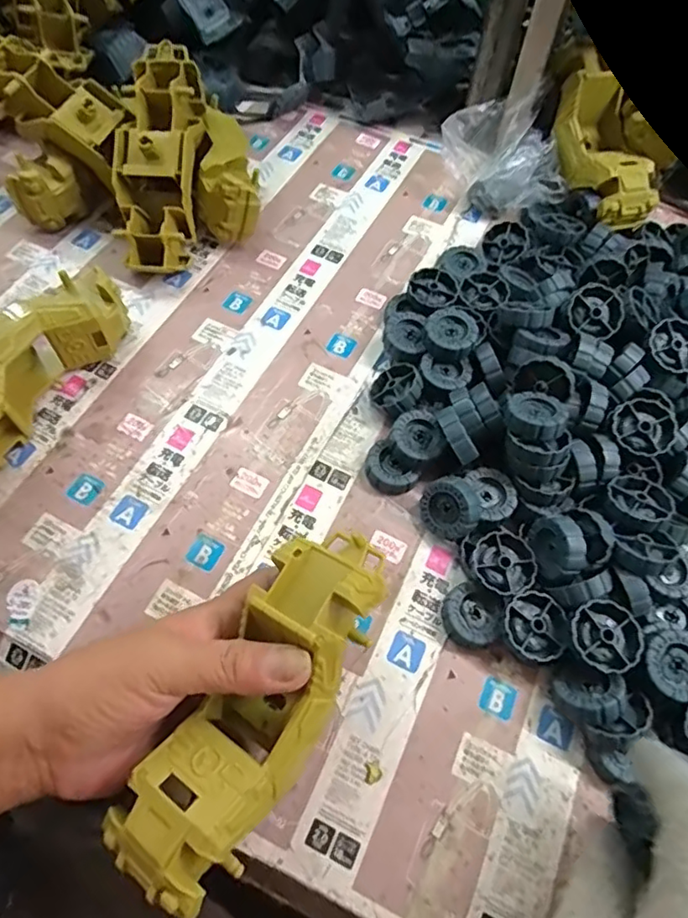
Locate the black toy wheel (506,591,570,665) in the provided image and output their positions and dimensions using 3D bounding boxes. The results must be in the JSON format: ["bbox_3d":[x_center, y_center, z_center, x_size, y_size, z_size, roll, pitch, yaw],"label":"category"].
[{"bbox_3d":[0.114,0.100,0.338,0.037,0.012,0.038,1,61,-3],"label":"black toy wheel"}]

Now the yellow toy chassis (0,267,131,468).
[{"bbox_3d":[-0.217,-0.058,0.385,0.044,0.065,0.163,28,65,11],"label":"yellow toy chassis"}]

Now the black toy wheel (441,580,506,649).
[{"bbox_3d":[0.079,0.097,0.349,0.036,0.015,0.035,1,61,-3],"label":"black toy wheel"}]

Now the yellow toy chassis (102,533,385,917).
[{"bbox_3d":[-0.035,0.108,0.263,0.057,0.046,0.171,29,70,12],"label":"yellow toy chassis"}]

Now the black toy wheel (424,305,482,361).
[{"bbox_3d":[0.078,-0.091,0.412,0.037,0.015,0.043,16,63,5],"label":"black toy wheel"}]

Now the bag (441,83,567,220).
[{"bbox_3d":[0.140,-0.261,0.502,0.091,0.062,0.088,-14,65,-10],"label":"bag"}]

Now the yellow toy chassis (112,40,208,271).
[{"bbox_3d":[-0.146,-0.239,0.453,0.062,0.050,0.176,5,91,-1],"label":"yellow toy chassis"}]

